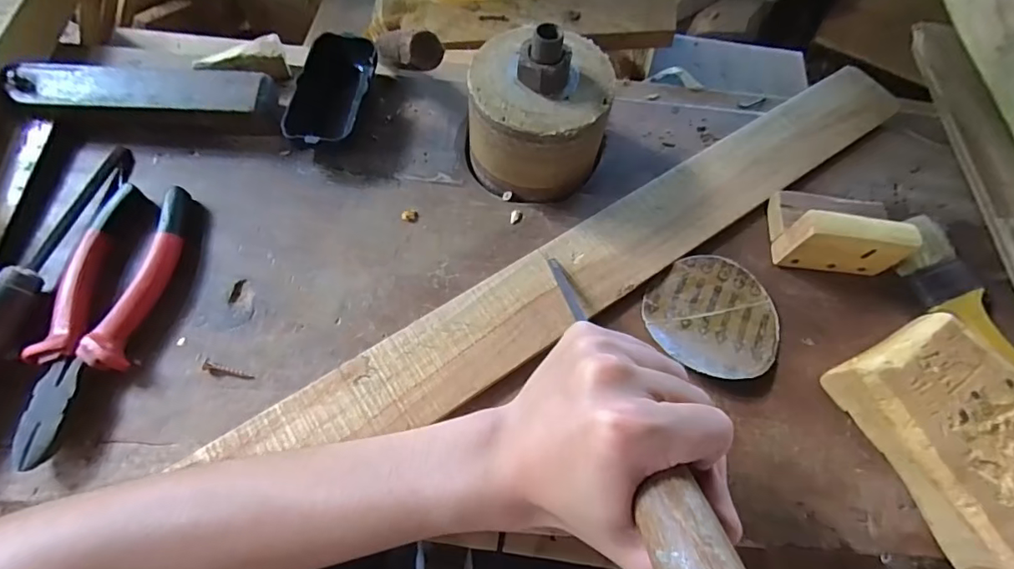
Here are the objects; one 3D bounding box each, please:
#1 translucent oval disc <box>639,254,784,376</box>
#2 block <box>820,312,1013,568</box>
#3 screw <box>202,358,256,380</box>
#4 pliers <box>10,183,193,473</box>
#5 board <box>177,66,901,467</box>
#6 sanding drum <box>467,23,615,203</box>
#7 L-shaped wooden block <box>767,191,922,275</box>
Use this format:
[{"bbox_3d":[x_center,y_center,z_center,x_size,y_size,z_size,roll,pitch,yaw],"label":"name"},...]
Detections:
[{"bbox_3d":[0.143,0.022,0.344,0.085,0.013,0.087,-38,71,-19],"label":"translucent oval disc"},{"bbox_3d":[0.277,0.088,0.299,0.094,0.037,0.133,-23,67,-14],"label":"block"},{"bbox_3d":[-0.175,0.055,0.313,0.031,0.005,0.008,18,64,6],"label":"screw"},{"bbox_3d":[-0.258,0.014,0.319,0.061,0.016,0.185,6,64,0],"label":"pliers"},{"bbox_3d":[0.091,-0.028,0.365,0.572,0.007,0.067,-30,69,-16],"label":"board"},{"bbox_3d":[0.024,-0.128,0.358,0.099,0.093,0.098,11,65,2],"label":"sanding drum"},{"bbox_3d":[0.233,-0.044,0.347,0.079,0.045,0.058,7,65,0],"label":"L-shaped wooden block"}]

